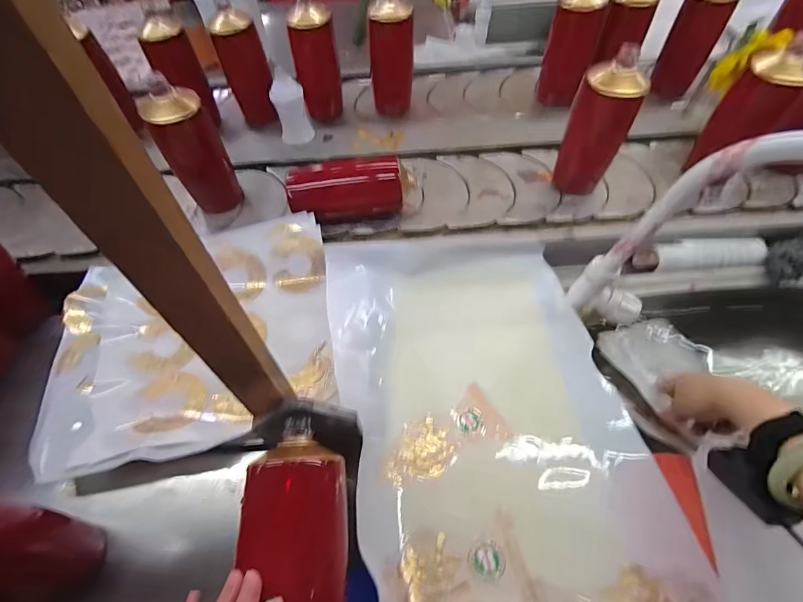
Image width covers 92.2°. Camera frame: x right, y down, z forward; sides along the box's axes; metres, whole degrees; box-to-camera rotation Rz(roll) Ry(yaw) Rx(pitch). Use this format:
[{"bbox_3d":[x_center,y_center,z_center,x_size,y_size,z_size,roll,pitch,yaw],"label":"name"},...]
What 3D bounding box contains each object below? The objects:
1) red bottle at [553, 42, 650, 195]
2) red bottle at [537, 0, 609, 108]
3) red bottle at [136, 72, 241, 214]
[{"bbox_3d":[0.281,-0.246,0.560,0.067,0.178,0.063,-16,57,-7],"label":"red bottle"},{"bbox_3d":[0.315,-0.480,0.717,0.082,0.173,0.064,35,66,24],"label":"red bottle"},{"bbox_3d":[-0.302,-0.218,0.571,0.075,0.200,0.066,-30,59,-14],"label":"red bottle"}]

